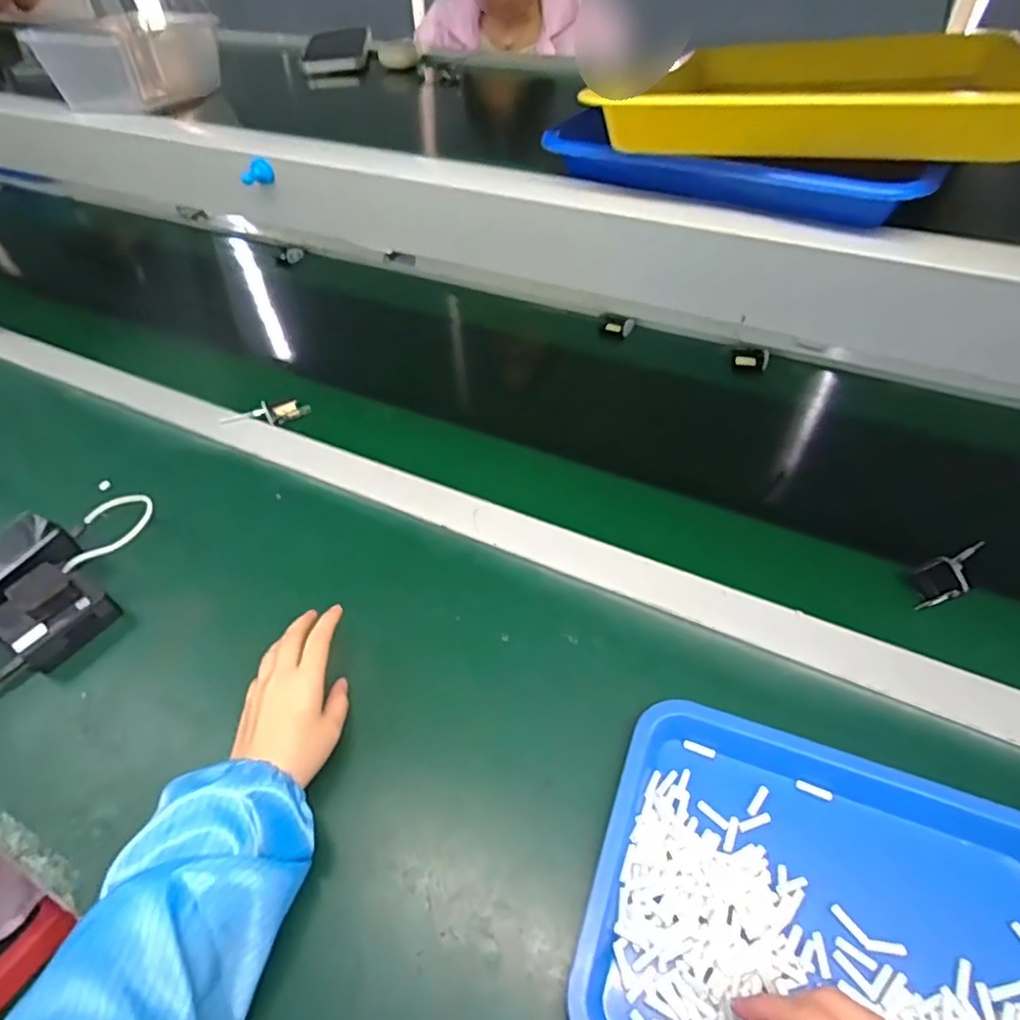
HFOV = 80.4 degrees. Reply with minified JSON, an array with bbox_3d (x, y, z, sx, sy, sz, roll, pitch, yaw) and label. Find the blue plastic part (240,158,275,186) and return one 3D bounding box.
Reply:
[{"bbox_3d":[-0.205,-0.272,0.487,0.026,0.017,0.013,-28,53,-20],"label":"blue plastic part"}]

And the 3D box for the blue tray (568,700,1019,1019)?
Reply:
[{"bbox_3d":[0.196,0.260,0.372,0.281,0.037,0.217,14,51,15],"label":"blue tray"}]

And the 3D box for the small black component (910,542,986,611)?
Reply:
[{"bbox_3d":[0.394,0.058,0.547,0.097,0.018,0.040,-35,56,-25],"label":"small black component"}]

